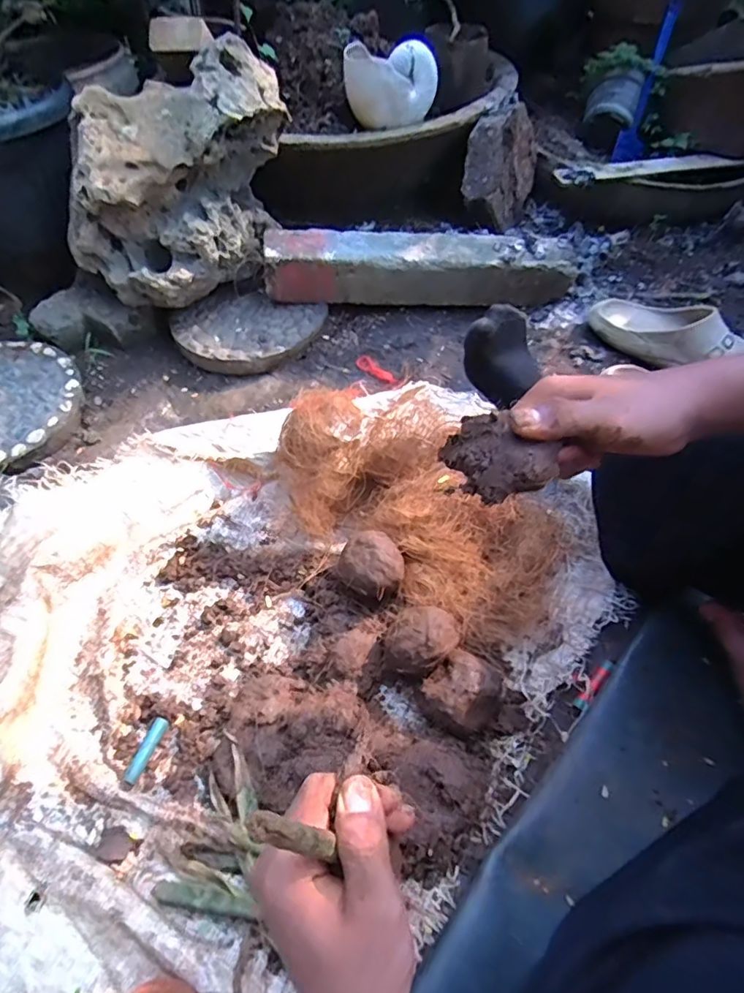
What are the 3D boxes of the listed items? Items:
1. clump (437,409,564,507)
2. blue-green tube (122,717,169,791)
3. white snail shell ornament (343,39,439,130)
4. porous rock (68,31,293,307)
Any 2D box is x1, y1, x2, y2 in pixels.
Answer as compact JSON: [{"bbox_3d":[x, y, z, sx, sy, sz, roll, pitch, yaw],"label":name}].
[{"bbox_3d":[0.072,-0.024,0.322,0.066,0.035,0.040,31,60,21],"label":"clump"},{"bbox_3d":[-0.218,0.245,0.518,0.015,0.009,0.064,19,56,13],"label":"blue-green tube"},{"bbox_3d":[0.026,-0.666,0.874,0.098,0.094,0.140,34,61,24],"label":"white snail shell ornament"},{"bbox_3d":[-0.281,-0.464,0.782,0.206,0.224,0.312,29,59,22],"label":"porous rock"}]

